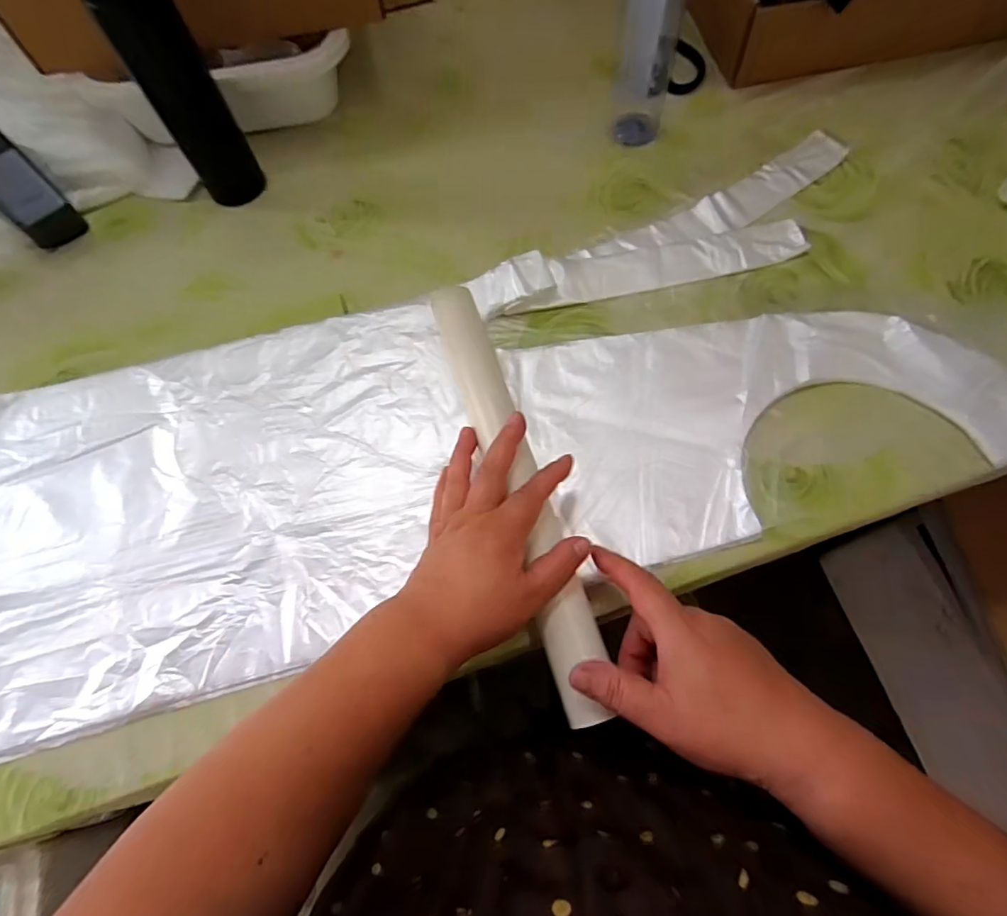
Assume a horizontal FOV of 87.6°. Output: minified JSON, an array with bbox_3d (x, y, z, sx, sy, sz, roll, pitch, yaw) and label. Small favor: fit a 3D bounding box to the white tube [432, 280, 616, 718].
[{"bbox_3d":[0.007,0.012,0.412,0.043,0.034,0.365,-17,68,-4],"label":"white tube"}]

